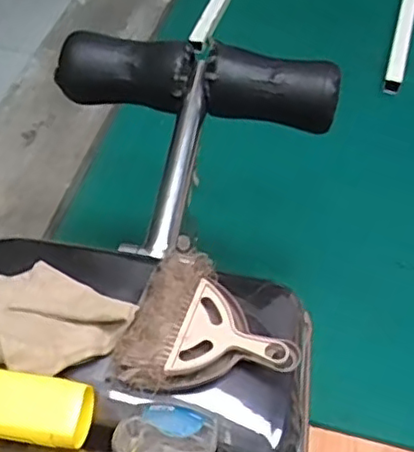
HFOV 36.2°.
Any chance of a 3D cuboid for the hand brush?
[{"bbox_3d":[0.008,0.122,0.698,0.182,0.040,0.168,16,52,11],"label":"hand brush"}]

